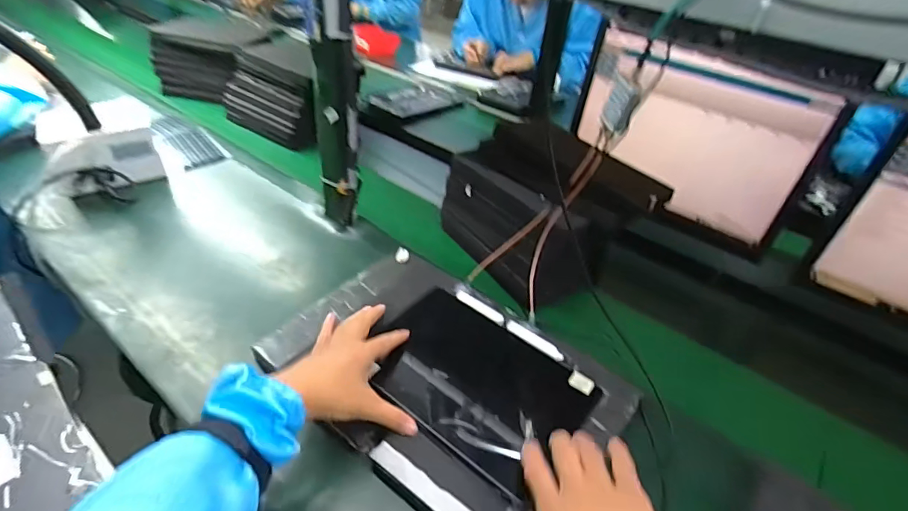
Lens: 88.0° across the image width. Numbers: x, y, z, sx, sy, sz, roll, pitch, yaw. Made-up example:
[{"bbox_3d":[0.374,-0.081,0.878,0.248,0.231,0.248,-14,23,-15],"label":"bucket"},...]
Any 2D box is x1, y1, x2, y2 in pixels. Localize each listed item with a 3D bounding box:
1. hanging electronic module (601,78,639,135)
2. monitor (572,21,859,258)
[{"bbox_3d":[0.155,-0.138,0.441,0.011,0.045,0.047,3,39,-5],"label":"hanging electronic module"},{"bbox_3d":[0.396,-0.173,0.759,0.040,0.244,0.300,-22,47,-31],"label":"monitor"}]

